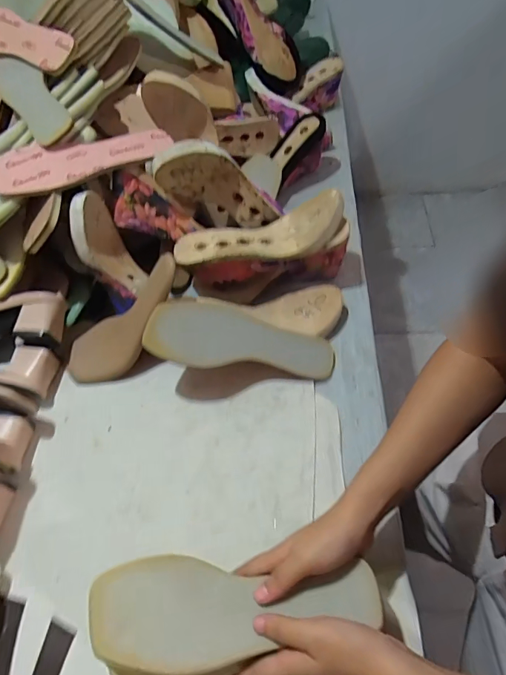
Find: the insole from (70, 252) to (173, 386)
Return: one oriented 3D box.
[{"bbox_3d":[-0.177,-0.023,0.586,0.228,0.045,0.077,-48,61,12],"label":"insole"}]

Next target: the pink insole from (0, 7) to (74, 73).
[{"bbox_3d":[-0.362,-0.447,0.638,0.242,0.021,0.083,25,86,21],"label":"pink insole"}]

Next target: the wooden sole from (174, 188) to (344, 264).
[{"bbox_3d":[0.006,-0.148,0.589,0.234,0.047,0.086,-11,57,0],"label":"wooden sole"}]

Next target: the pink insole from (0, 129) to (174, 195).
[{"bbox_3d":[-0.227,-0.238,0.573,0.240,0.026,0.076,-19,58,-5],"label":"pink insole"}]

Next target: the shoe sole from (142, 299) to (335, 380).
[{"bbox_3d":[-0.012,-0.001,0.551,0.239,0.034,0.083,10,53,-16],"label":"shoe sole"}]

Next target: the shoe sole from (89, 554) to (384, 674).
[{"bbox_3d":[-0.016,0.228,0.357,0.236,0.017,0.090,-6,55,0],"label":"shoe sole"}]

